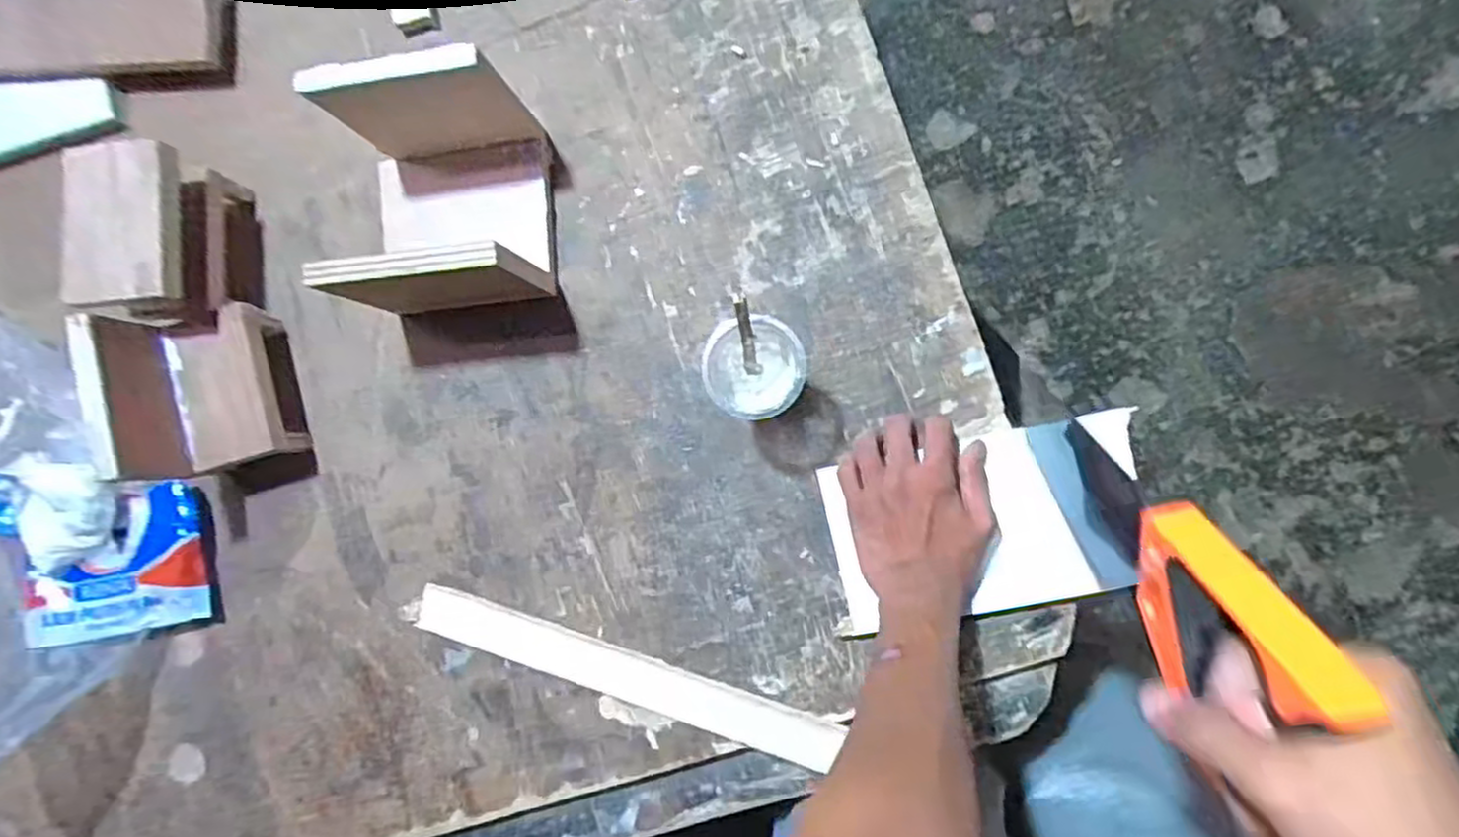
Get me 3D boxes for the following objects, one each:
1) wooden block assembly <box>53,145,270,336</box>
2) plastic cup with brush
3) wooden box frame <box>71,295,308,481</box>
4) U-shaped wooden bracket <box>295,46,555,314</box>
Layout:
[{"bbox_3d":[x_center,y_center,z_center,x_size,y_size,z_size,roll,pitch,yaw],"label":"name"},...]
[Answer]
[{"bbox_3d":[-0.461,-0.143,0.599,0.077,0.111,0.137,-4,88,6],"label":"wooden block assembly"},{"bbox_3d":[0.020,-0.035,0.546,0.076,0.124,0.071,0,90,7],"label":"plastic cup with brush"},{"bbox_3d":[-0.429,-0.024,0.585,0.089,0.115,0.133,-9,87,6],"label":"wooden box frame"},{"bbox_3d":[-0.226,-0.174,0.565,0.143,0.128,0.156,-3,88,6],"label":"U-shaped wooden bracket"}]

